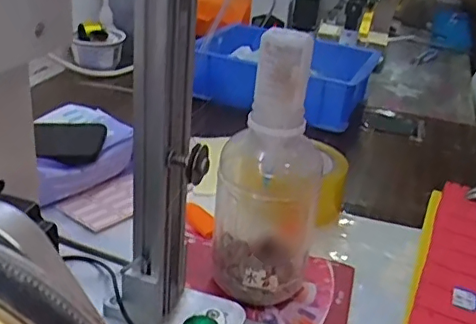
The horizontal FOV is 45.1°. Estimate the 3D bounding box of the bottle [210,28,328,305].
[{"bbox_3d":[0.025,0.008,0.420,0.079,0.202,0.077,8,28,4],"label":"bottle"}]

